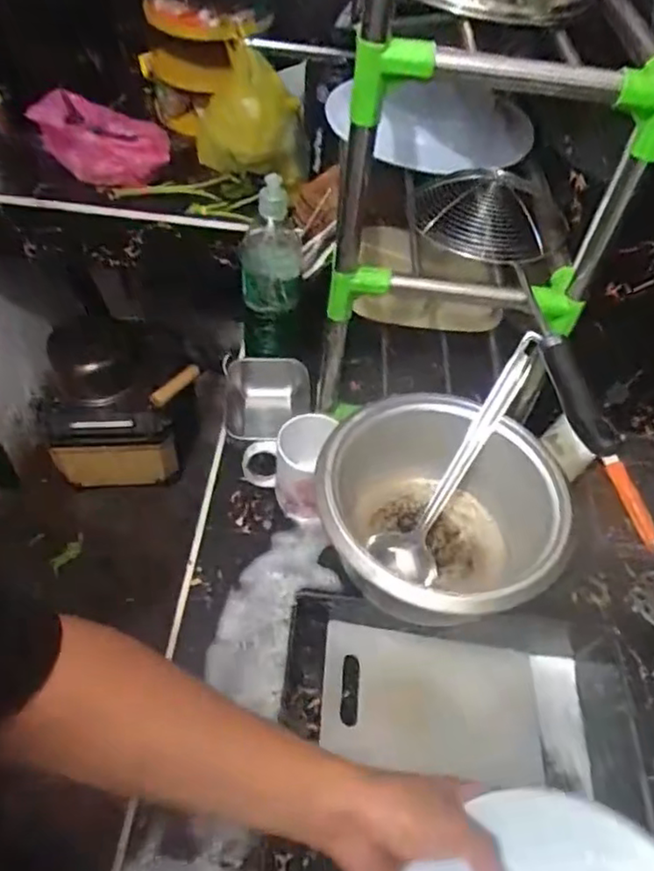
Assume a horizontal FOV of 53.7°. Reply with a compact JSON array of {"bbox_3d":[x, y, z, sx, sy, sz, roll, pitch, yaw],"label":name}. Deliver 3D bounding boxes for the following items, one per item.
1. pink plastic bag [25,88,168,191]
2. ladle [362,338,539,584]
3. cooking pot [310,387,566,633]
[{"bbox_3d":[-0.381,-0.496,1.107,0.210,0.138,0.111,-14,54,-15],"label":"pink plastic bag"},{"bbox_3d":[0.153,0.024,0.716,0.076,0.044,0.298,31,91,19],"label":"ladle"},{"bbox_3d":[0.111,0.099,0.701,0.240,0.156,0.243,2,51,-3],"label":"cooking pot"}]

